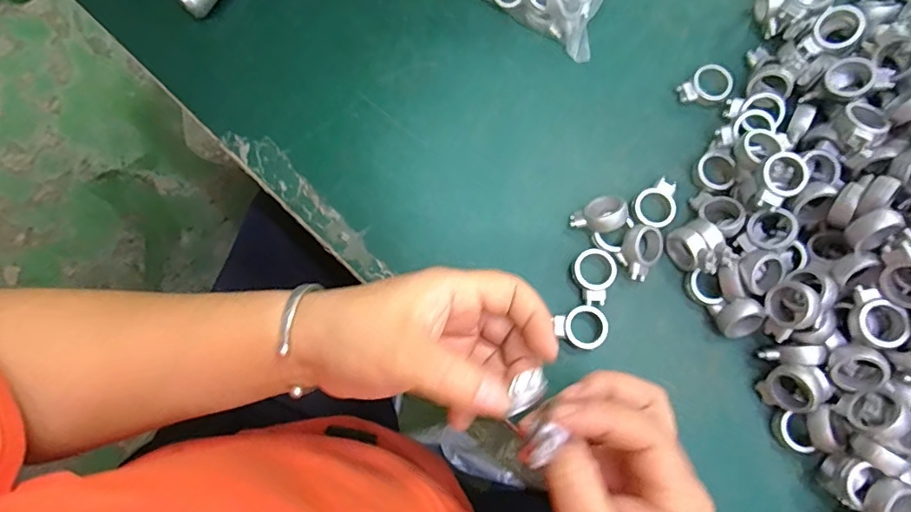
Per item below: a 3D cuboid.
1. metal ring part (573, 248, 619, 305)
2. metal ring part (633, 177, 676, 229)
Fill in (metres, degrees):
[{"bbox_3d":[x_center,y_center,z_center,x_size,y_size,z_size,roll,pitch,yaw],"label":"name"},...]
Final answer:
[{"bbox_3d":[0.087,0.013,0.311,0.026,0.007,0.034,-3,79,0],"label":"metal ring part"},{"bbox_3d":[0.128,-0.033,0.319,0.025,0.010,0.037,33,82,7],"label":"metal ring part"}]

